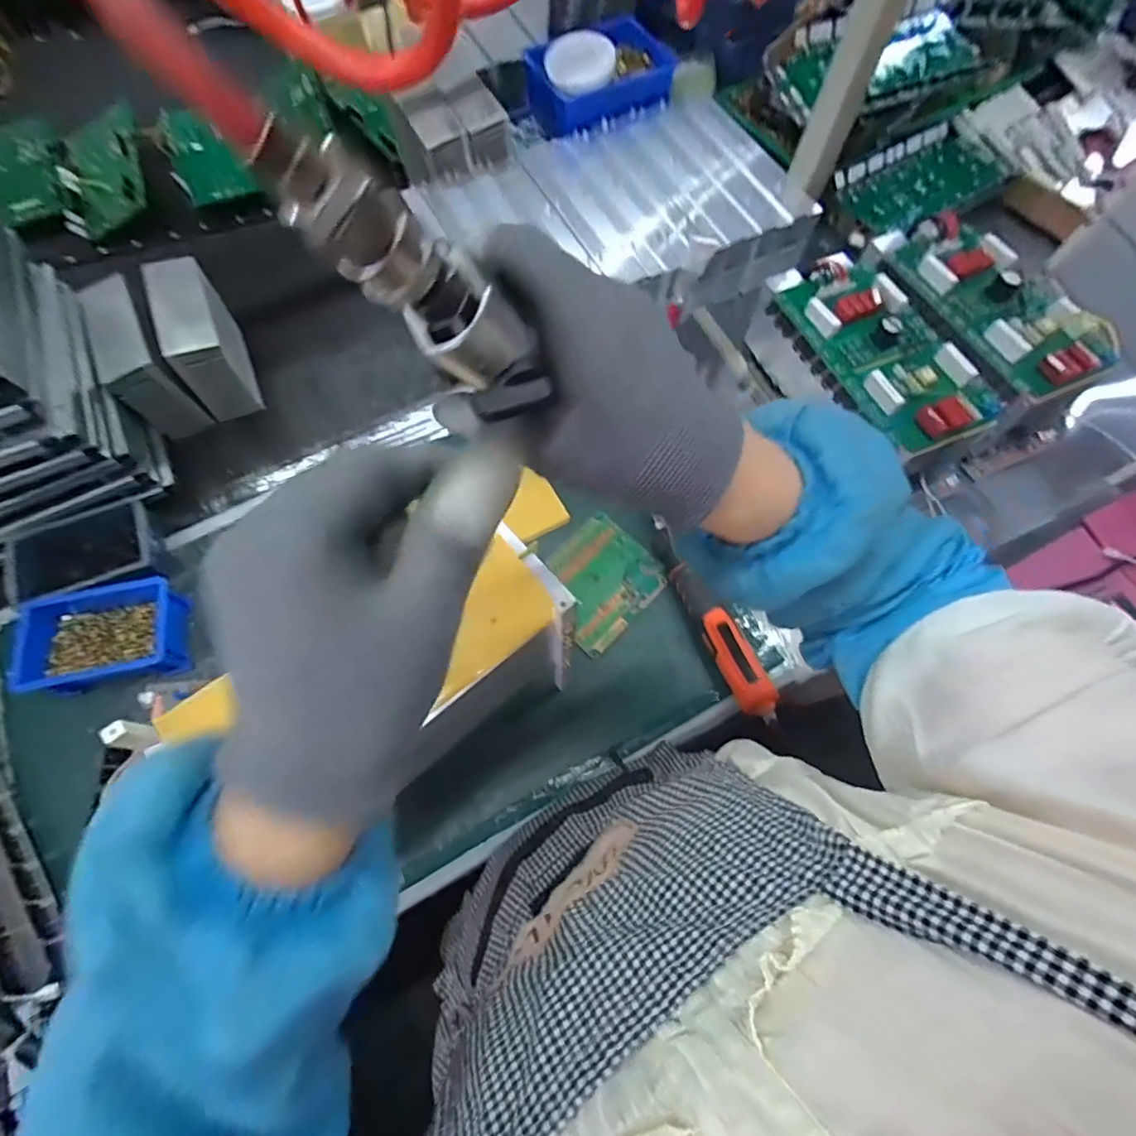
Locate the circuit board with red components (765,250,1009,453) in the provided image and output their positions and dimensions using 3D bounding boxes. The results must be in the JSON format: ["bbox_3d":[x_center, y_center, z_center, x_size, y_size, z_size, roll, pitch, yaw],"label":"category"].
[{"bbox_3d":[0.366,-0.263,0.644,0.155,0.047,0.285,-25,71,-10],"label":"circuit board with red components"}]

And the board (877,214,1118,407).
[{"bbox_3d":[0.501,-0.324,0.661,0.139,0.040,0.291,-23,71,-9],"label":"board"}]

